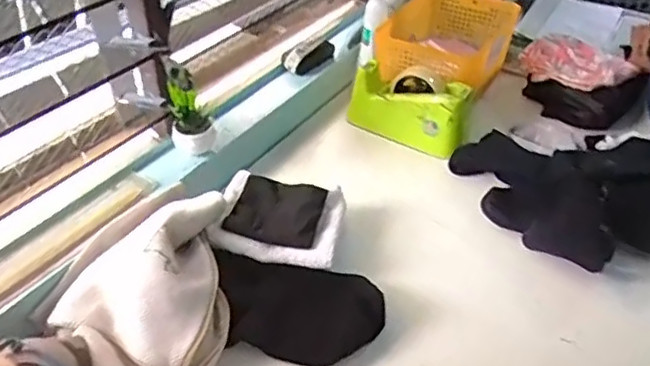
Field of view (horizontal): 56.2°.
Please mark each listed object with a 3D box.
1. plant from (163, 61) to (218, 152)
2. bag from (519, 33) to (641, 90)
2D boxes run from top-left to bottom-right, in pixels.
[{"bbox_3d":[-0.181,-0.100,0.818,0.055,0.132,0.049,-8,39,-11],"label":"plant"},{"bbox_3d":[0.449,-0.216,1.094,0.177,0.039,0.175,27,45,28],"label":"bag"}]

